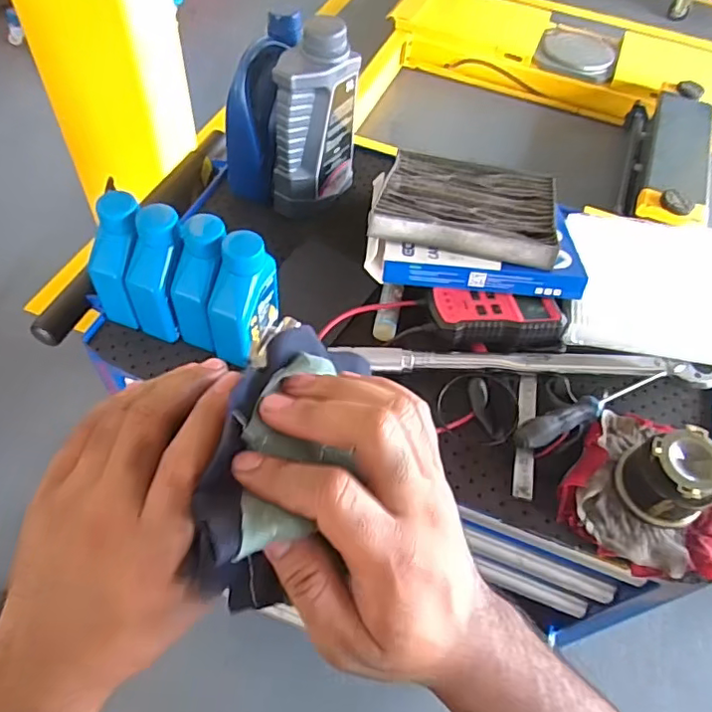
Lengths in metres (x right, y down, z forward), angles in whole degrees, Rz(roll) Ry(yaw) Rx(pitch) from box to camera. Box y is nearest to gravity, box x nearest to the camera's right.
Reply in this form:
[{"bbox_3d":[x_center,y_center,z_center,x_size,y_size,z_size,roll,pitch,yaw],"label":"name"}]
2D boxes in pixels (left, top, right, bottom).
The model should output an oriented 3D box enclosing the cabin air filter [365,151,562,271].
[{"bbox_3d":[0.139,-0.192,0.701,0.203,0.024,0.209,13,41,5],"label":"cabin air filter"}]

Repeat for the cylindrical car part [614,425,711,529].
[{"bbox_3d":[0.285,0.107,0.519,0.063,0.076,0.076,-7,57,-9],"label":"cylindrical car part"}]

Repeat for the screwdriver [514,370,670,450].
[{"bbox_3d":[0.244,0.050,0.582,0.206,0.025,0.026,-21,60,-18],"label":"screwdriver"}]

